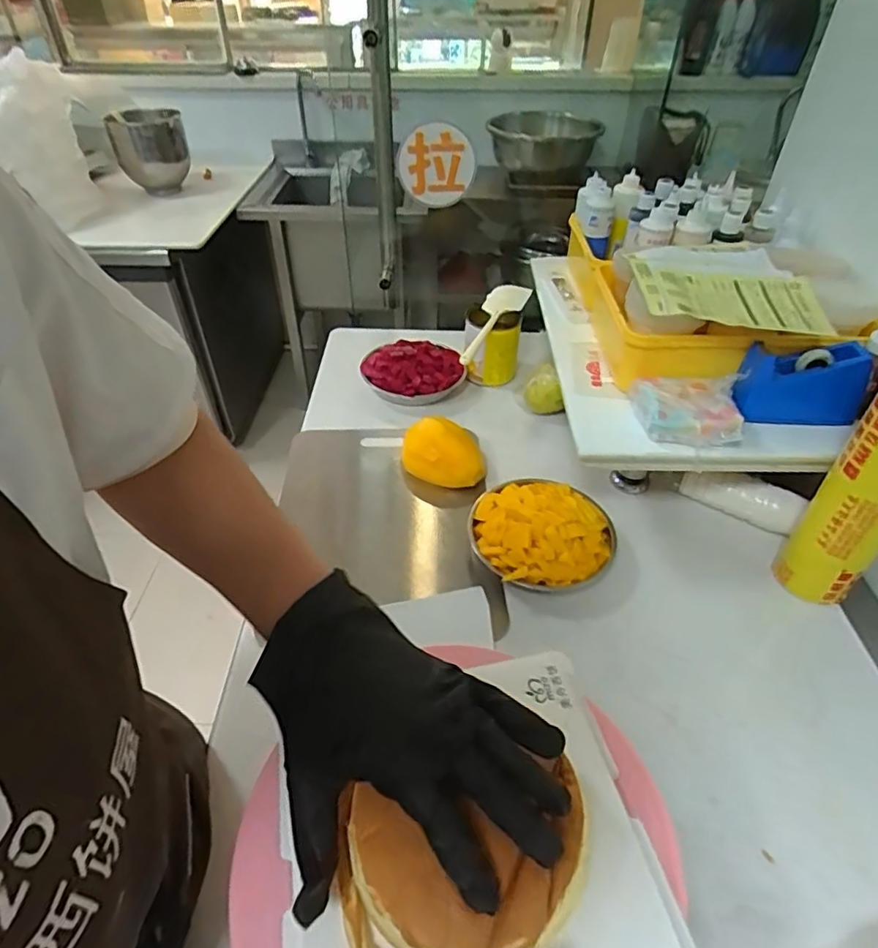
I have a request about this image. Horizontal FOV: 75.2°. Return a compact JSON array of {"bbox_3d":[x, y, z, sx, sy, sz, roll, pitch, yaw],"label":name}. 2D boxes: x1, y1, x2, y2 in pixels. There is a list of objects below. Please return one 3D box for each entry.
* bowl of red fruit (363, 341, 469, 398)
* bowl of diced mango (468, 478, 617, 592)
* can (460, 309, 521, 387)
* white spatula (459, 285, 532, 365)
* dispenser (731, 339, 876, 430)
[{"bbox_3d":[-0.040,-0.185,1.021,0.155,0.062,0.161,0,43,0],"label":"bowl of red fruit"},{"bbox_3d":[0.129,0.075,0.742,0.175,0.078,0.171,0,43,0],"label":"bowl of diced mango"},{"bbox_3d":[0.096,-0.222,1.031,0.100,0.113,0.093,-1,43,-1],"label":"can"},{"bbox_3d":[0.106,-0.271,1.017,0.070,0.044,0.222,13,46,17],"label":"white spatula"},{"bbox_3d":[0.437,-0.108,0.696,0.146,0.090,0.046,11,44,11],"label":"dispenser"}]

